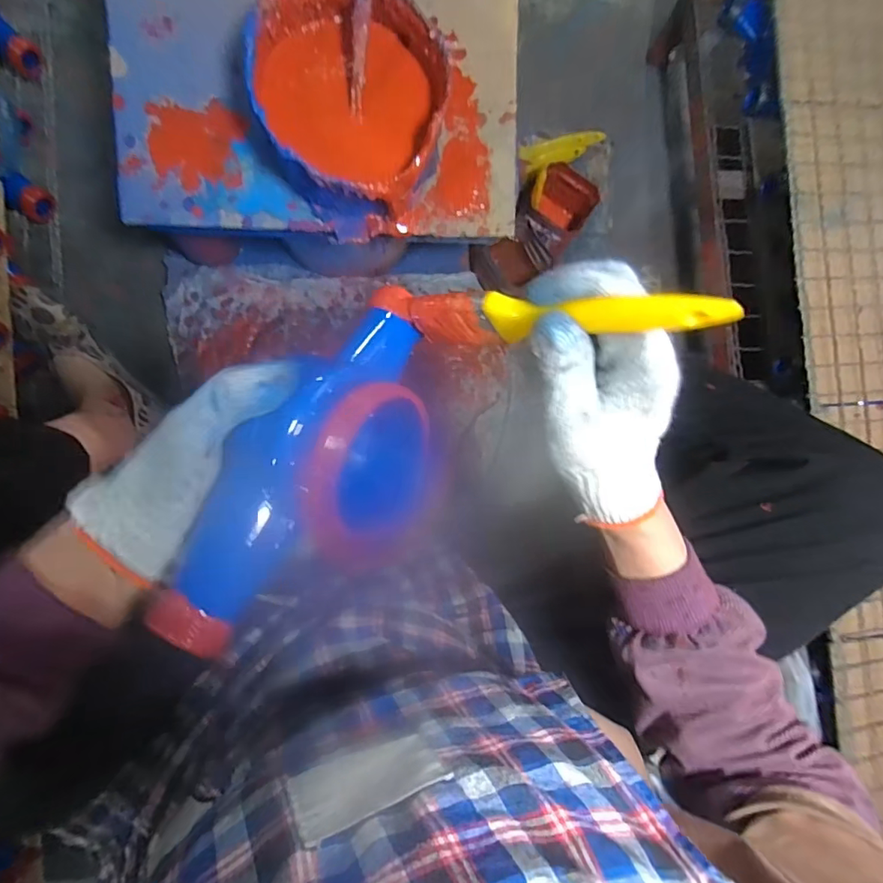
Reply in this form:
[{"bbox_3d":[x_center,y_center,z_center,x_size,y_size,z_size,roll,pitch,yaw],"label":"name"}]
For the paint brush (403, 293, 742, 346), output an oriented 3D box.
[{"bbox_3d":[0.054,-0.060,0.255,0.007,0.165,0.030,-55,139,-35],"label":"paint brush"}]

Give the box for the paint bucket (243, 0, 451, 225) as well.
[{"bbox_3d":[-0.081,-0.290,0.452,0.160,0.114,0.160,0,88,-8],"label":"paint bucket"}]

